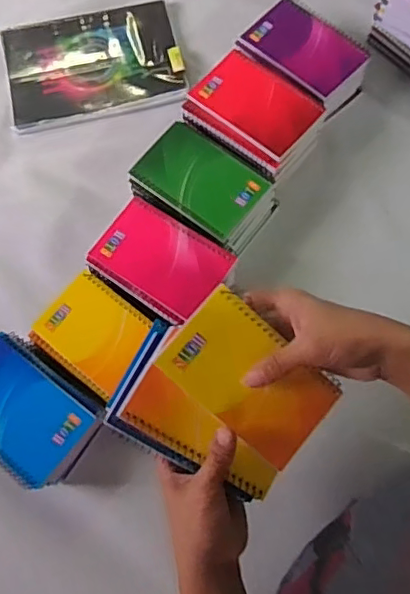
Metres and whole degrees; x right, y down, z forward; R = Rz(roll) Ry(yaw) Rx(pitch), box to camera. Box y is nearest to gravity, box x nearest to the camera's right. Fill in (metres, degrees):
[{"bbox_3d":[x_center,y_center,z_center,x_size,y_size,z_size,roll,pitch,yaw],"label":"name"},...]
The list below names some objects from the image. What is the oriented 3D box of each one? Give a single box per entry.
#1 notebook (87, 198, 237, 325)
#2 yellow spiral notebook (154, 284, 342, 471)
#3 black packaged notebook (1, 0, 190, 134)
[{"bbox_3d":[-0.046,-0.038,0.578,0.132,0.012,0.092,32,76,11],"label":"notebook"},{"bbox_3d":[0.035,0.063,0.439,0.126,0.007,0.080,42,86,-1],"label":"yellow spiral notebook"},{"bbox_3d":[-0.144,-0.300,0.727,0.220,0.012,0.163,-11,72,-2],"label":"black packaged notebook"}]

